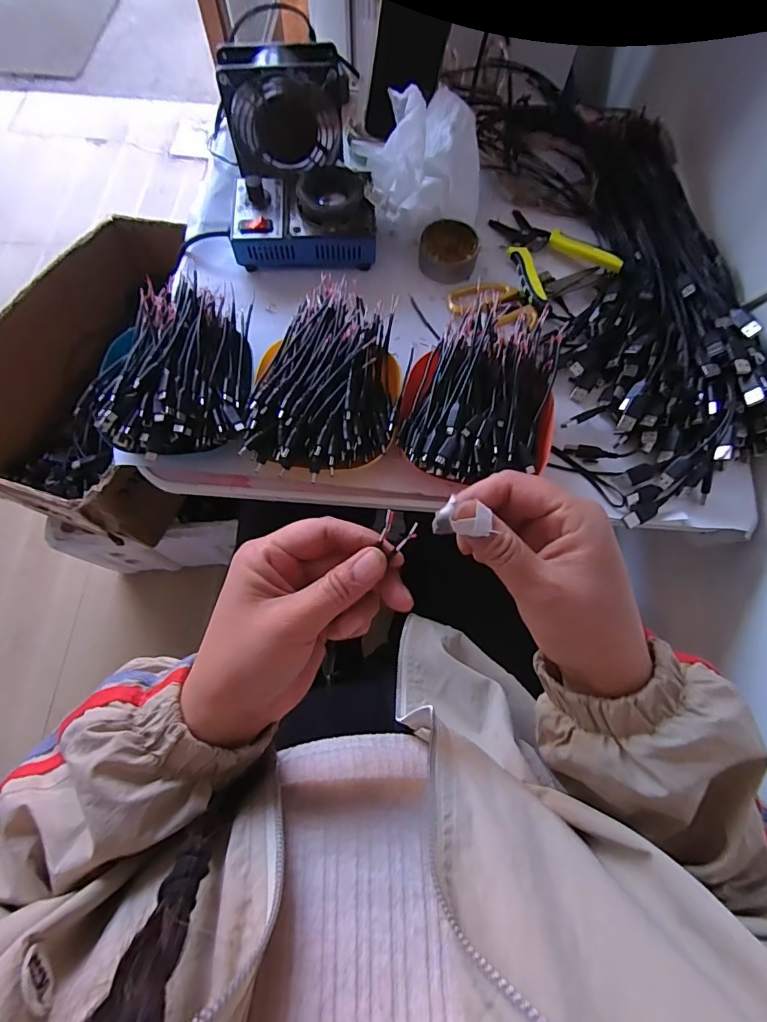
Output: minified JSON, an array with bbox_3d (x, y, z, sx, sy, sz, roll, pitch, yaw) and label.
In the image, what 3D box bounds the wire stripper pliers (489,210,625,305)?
[{"bbox_3d":[0.179,-0.293,0.508,0.108,0.019,0.142,-22,74,-8],"label":"wire stripper pliers"}]

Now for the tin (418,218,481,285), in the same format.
[{"bbox_3d":[0.073,-0.288,0.510,0.063,0.025,0.057,14,72,3],"label":"tin"}]

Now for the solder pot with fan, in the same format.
[{"bbox_3d":[-0.090,-0.374,0.484,0.148,0.099,0.199,-5,72,-3],"label":"solder pot with fan"}]

